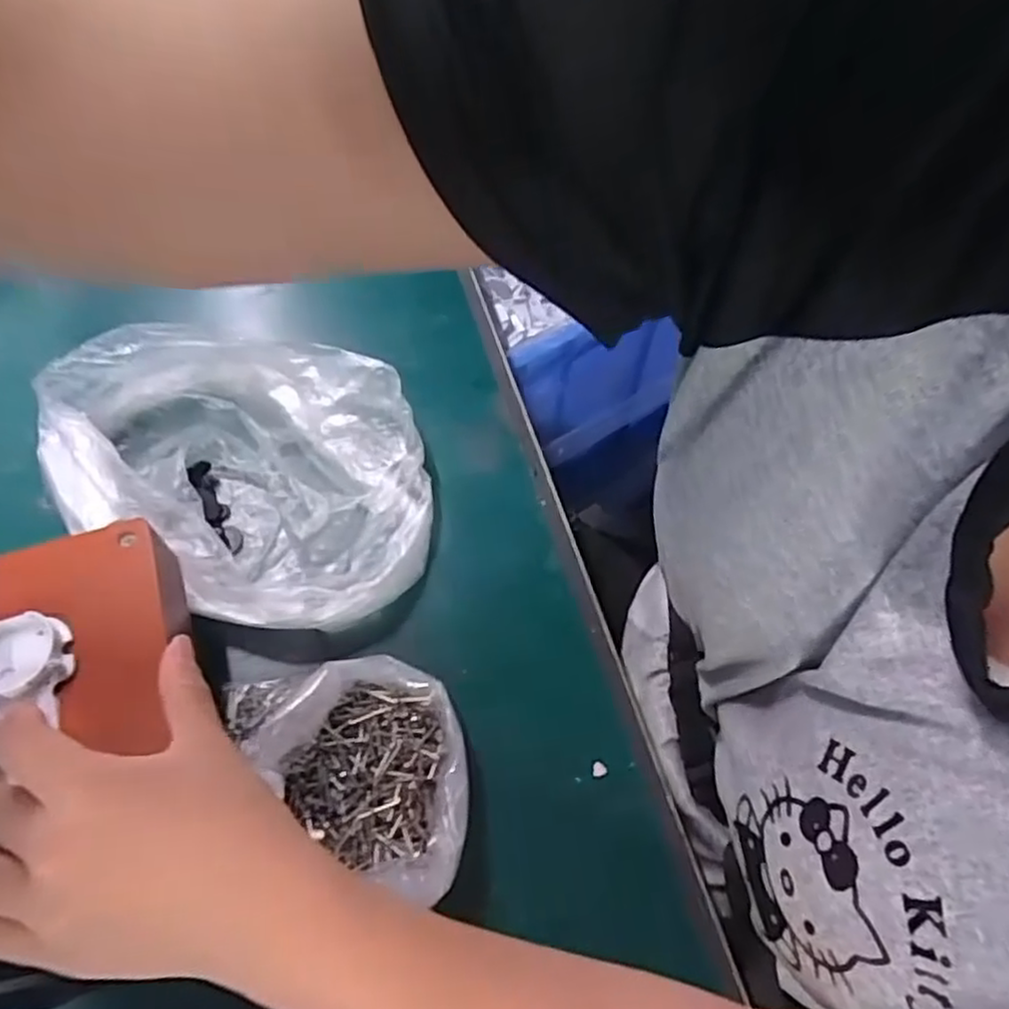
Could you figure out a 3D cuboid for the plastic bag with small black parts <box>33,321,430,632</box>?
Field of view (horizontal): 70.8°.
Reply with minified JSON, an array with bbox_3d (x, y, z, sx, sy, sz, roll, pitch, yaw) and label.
[{"bbox_3d":[-0.149,-0.025,0.402,0.223,0.053,0.160,20,61,10],"label":"plastic bag with small black parts"}]

